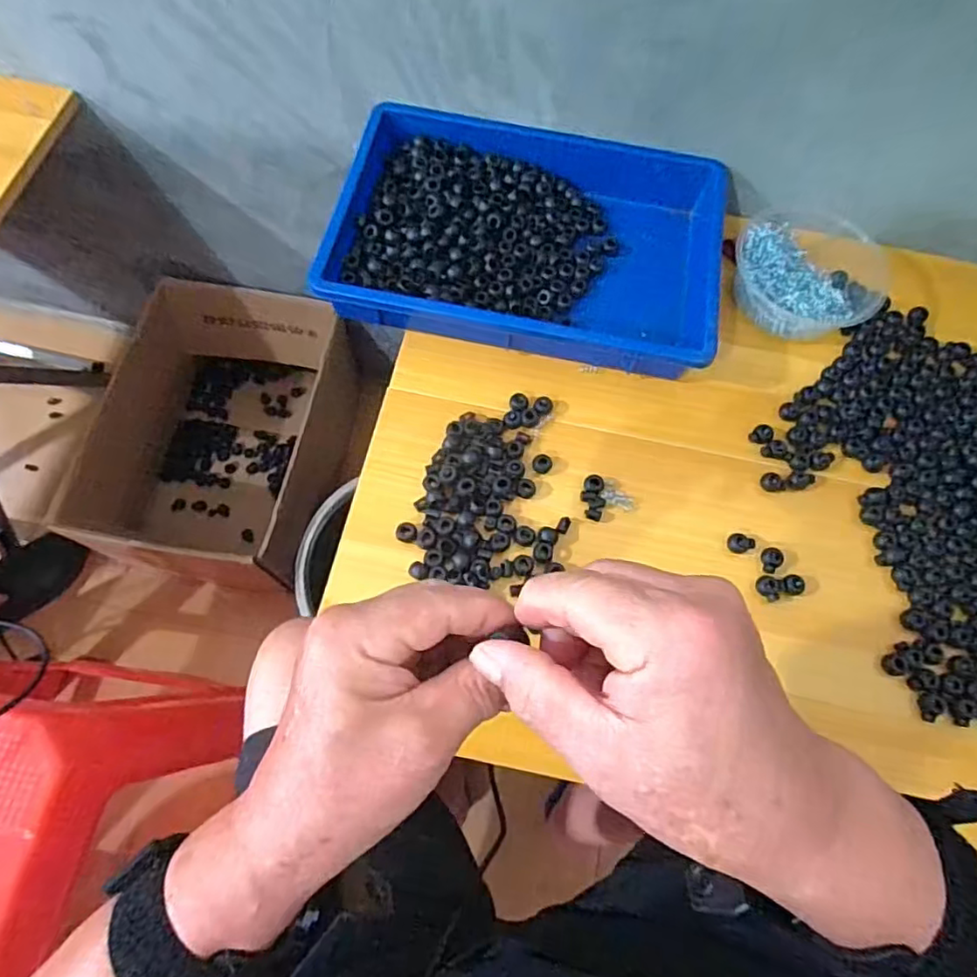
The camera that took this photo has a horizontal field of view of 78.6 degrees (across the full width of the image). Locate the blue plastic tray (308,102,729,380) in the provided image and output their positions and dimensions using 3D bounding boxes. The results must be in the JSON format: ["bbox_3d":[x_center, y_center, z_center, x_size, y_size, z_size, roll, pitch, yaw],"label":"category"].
[{"bbox_3d":[0.040,-0.251,0.586,0.363,0.055,0.257,12,69,1],"label":"blue plastic tray"}]

